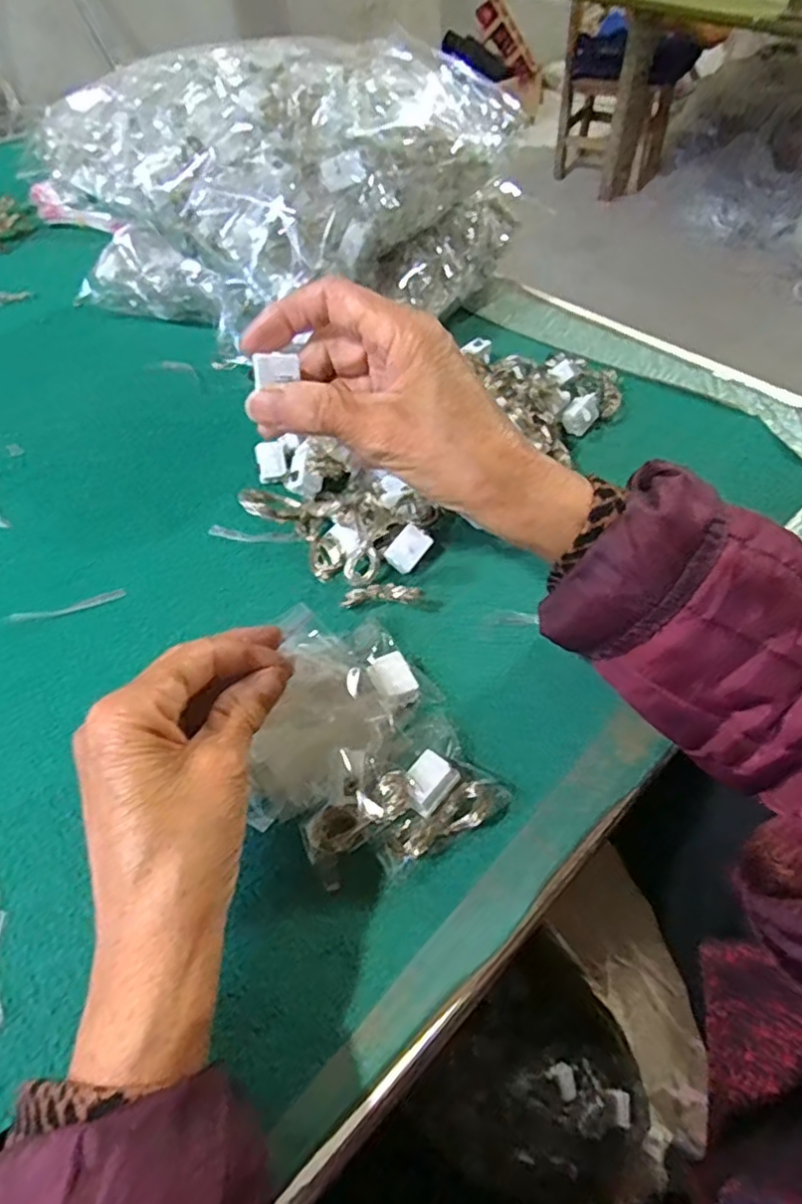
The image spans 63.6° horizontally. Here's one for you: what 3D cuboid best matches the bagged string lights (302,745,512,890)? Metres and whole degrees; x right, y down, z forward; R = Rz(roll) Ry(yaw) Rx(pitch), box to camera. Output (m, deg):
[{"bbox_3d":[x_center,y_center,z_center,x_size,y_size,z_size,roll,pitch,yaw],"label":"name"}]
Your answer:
[{"bbox_3d":[0.002,0.096,0.303,0.094,0.021,0.045,-24,56,-15],"label":"bagged string lights"}]

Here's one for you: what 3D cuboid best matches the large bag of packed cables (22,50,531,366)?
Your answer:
[{"bbox_3d":[-0.086,-0.330,0.534,0.293,0.180,0.274,30,60,23],"label":"large bag of packed cables"}]

